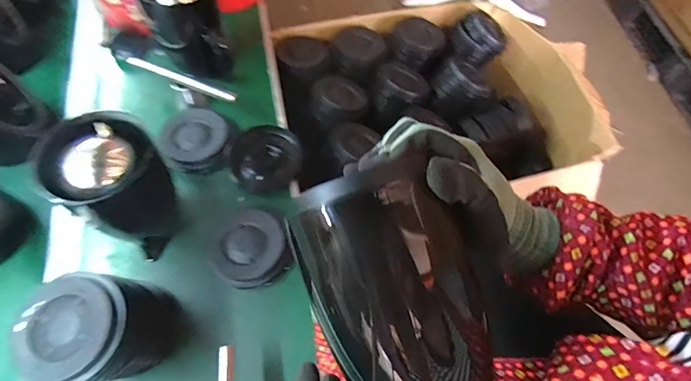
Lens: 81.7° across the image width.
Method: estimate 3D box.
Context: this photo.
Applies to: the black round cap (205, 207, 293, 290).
[{"bbox_3d":[-0.140,0.084,0.586,0.109,0.023,0.117,1,62,-1],"label":"black round cap"}]

